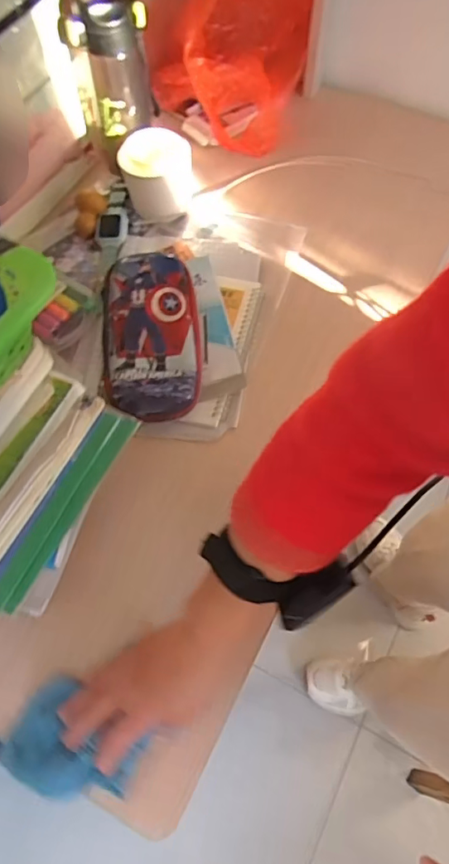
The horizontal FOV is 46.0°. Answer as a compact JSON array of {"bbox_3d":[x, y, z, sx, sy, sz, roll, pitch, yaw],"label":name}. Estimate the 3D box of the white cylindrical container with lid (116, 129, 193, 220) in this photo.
[{"bbox_3d":[-0.092,-0.349,0.720,0.091,0.086,0.080,-2,64,-1],"label":"white cylindrical container with lid"}]

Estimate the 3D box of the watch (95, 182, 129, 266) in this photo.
[{"bbox_3d":[-0.155,-0.294,0.741,0.038,0.029,0.128,7,64,4],"label":"watch"}]

